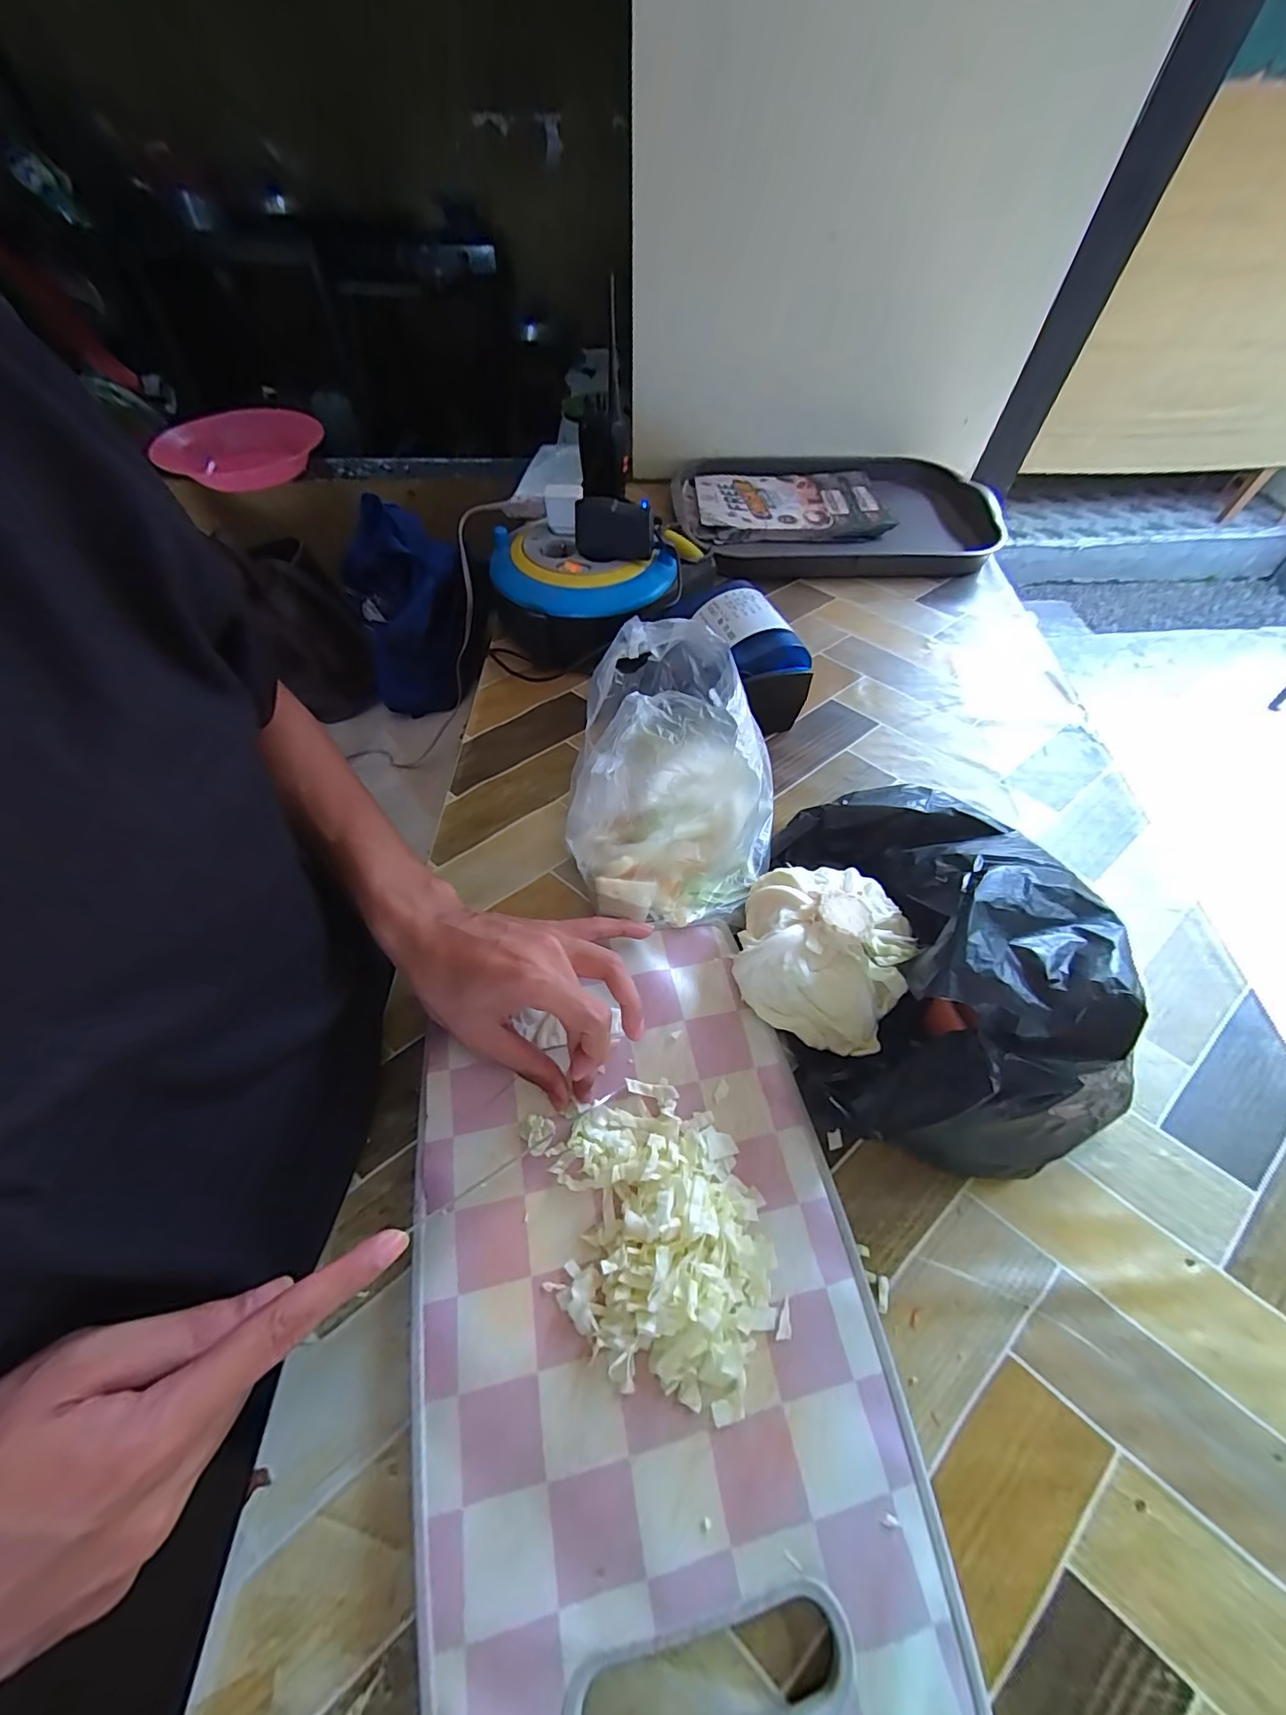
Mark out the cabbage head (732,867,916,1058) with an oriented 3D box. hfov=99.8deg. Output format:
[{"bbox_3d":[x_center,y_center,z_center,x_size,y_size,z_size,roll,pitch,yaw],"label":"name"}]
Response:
[{"bbox_3d":[0.112,0.053,0.343,0.096,0.058,0.110,22,59,12],"label":"cabbage head"}]

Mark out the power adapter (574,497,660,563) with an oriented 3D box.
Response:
[{"bbox_3d":[-0.028,-0.297,0.497,0.077,0.049,0.028,11,57,5],"label":"power adapter"}]

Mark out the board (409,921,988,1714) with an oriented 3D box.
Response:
[{"bbox_3d":[0.000,0.207,0.274,0.221,0.010,0.340,-11,58,-9],"label":"board"}]

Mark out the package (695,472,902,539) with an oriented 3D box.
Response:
[{"bbox_3d":[0.200,-0.471,0.725,0.256,0.024,0.147,-6,57,-6],"label":"package"}]

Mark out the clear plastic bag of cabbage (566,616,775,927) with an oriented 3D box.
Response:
[{"bbox_3d":[0.025,-0.054,0.377,0.142,0.145,0.171,5,57,1],"label":"clear plastic bag of cabbage"}]

